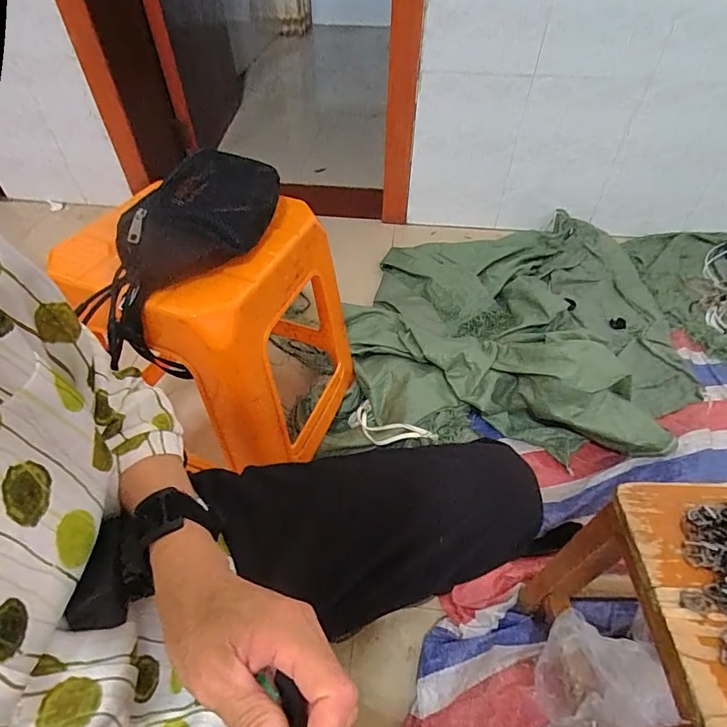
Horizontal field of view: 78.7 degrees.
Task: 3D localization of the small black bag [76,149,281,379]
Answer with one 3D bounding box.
[{"bbox_3d":[-0.209,-0.151,0.555,0.144,0.145,0.316,26,74,21],"label":"small black bag"}]

